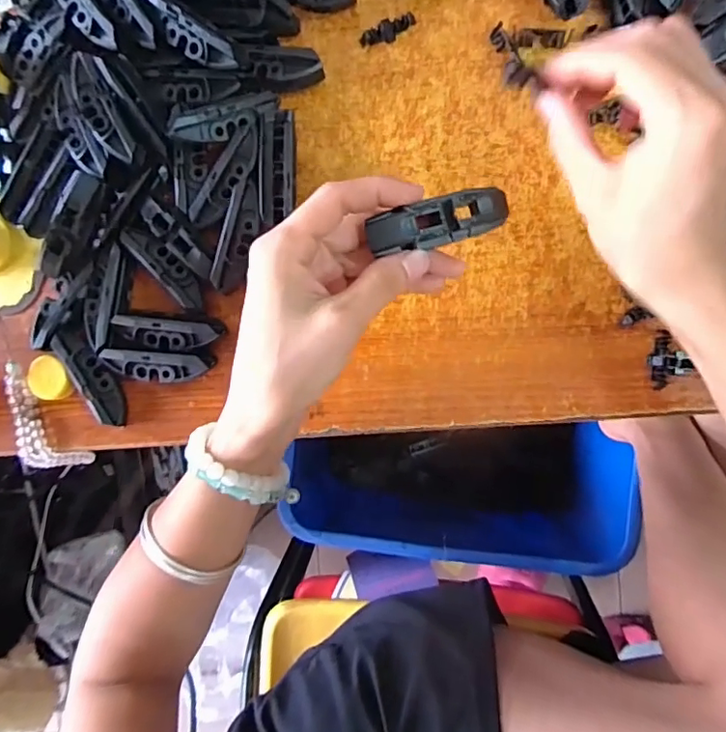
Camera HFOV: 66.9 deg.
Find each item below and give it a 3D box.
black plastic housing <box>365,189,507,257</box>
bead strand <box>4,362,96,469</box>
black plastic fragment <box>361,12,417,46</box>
[{"bbox_3d":[0.038,-0.068,0.258,0.070,0.017,0.019,-17,90,-16],"label":"black plastic housing"},{"bbox_3d":[-0.225,0.039,0.382,0.024,0.036,0.089,-17,110,6],"label":"bead strand"},{"bbox_3d":[0.016,-0.214,0.349,0.035,0.006,0.013,-7,89,6],"label":"black plastic fragment"}]

